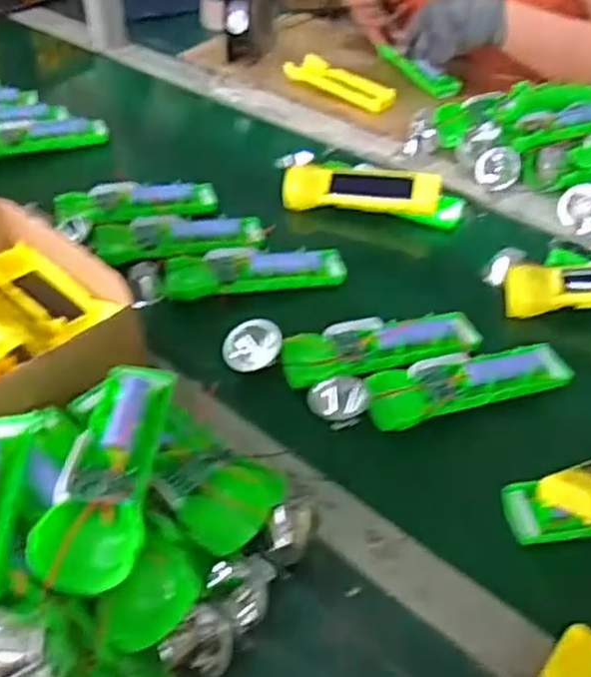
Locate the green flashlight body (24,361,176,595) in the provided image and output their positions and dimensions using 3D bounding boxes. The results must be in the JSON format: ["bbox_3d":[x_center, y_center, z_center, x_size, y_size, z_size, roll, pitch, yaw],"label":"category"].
[{"bbox_3d":[-0.101,0.067,0.402,0.048,0.034,0.163,2,41,2],"label":"green flashlight body"}]

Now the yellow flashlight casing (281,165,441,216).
[{"bbox_3d":[0.069,-0.157,0.747,0.164,0.029,0.038,6,42,6],"label":"yellow flashlight casing"}]

